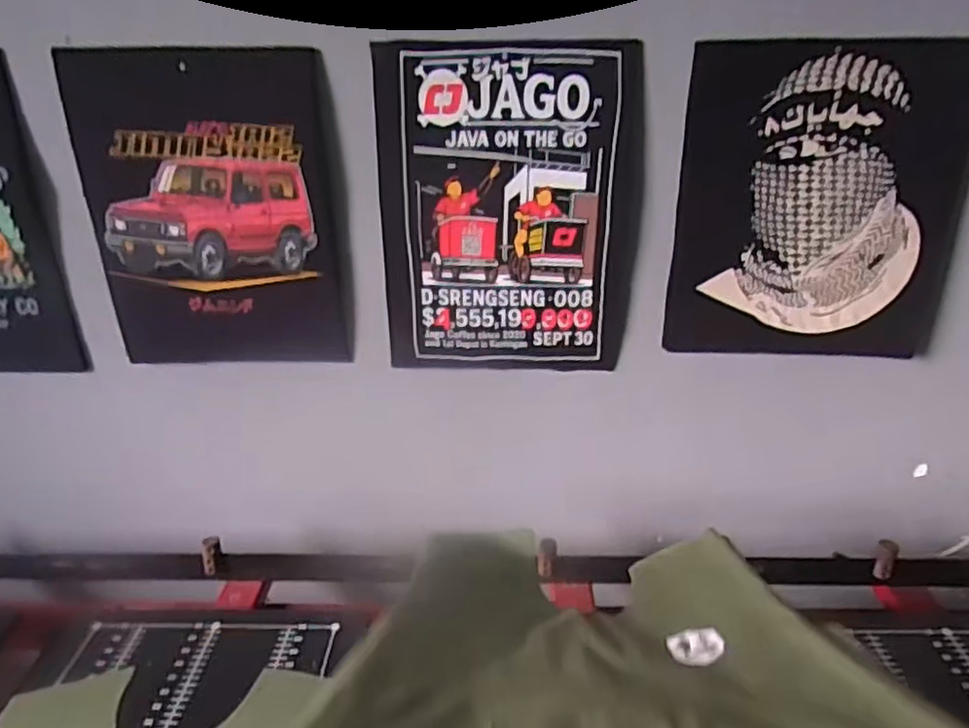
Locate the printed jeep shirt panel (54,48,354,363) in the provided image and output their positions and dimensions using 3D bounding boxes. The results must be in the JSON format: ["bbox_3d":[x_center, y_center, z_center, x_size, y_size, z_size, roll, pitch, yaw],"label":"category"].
[{"bbox_3d":[-0.333,-0.181,0.847,0.296,0.382,0.023,-1,26,0],"label":"printed jeep shirt panel"}]

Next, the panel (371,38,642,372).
[{"bbox_3d":[0.028,-0.178,0.837,0.308,0.395,0.028,1,26,3],"label":"panel"}]

